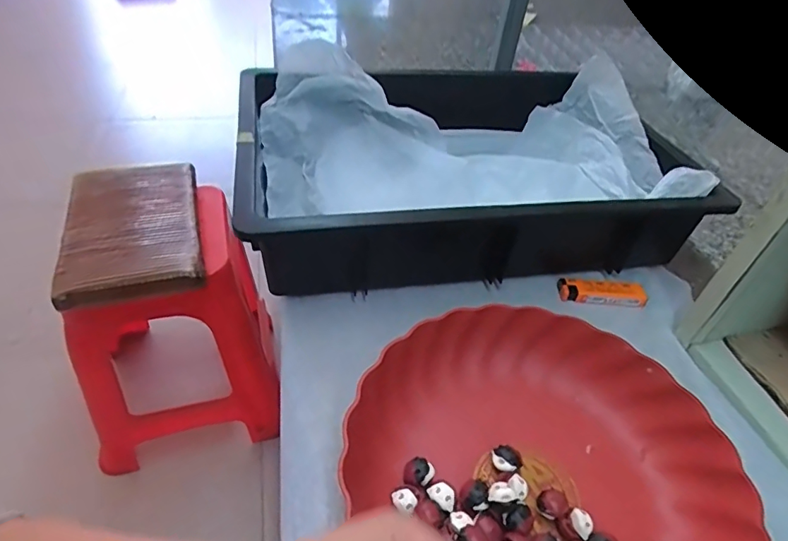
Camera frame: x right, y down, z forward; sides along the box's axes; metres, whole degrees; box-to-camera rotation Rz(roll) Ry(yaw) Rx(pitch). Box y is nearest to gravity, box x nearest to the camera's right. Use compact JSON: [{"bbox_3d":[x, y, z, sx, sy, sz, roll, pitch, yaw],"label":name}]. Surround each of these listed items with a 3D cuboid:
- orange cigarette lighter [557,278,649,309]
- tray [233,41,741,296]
[{"bbox_3d":[0.200,0.020,0.475,0.083,0.015,0.026,5,42,0],"label":"orange cigarette lighter"},{"bbox_3d":[0.067,-0.117,0.542,0.438,0.118,0.301,-6,43,-12],"label":"tray"}]

